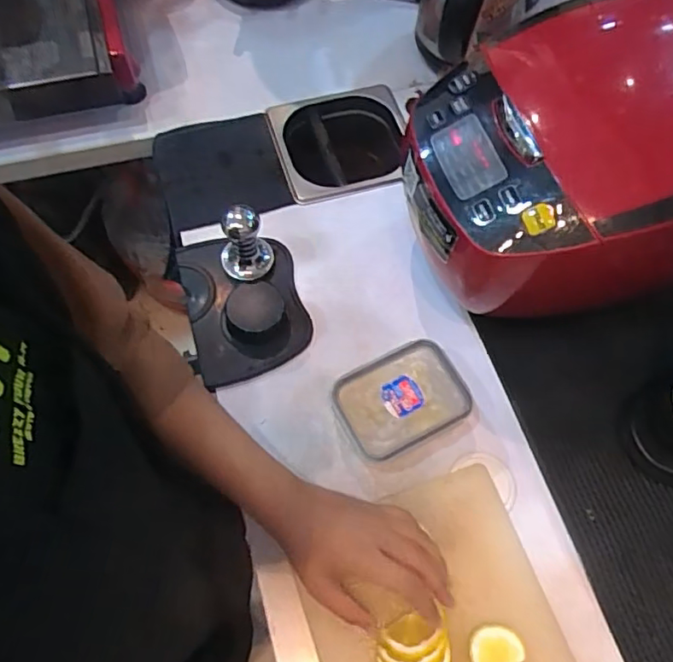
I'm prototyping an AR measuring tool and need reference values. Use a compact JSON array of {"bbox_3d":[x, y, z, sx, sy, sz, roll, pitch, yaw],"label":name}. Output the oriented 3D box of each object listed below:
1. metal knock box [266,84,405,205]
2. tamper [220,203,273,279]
[{"bbox_3d":[0.007,-0.231,0.763,0.175,0.087,0.167,-13,68,-8],"label":"metal knock box"},{"bbox_3d":[-0.097,-0.093,0.608,0.057,0.089,0.054,1,64,-3],"label":"tamper"}]

